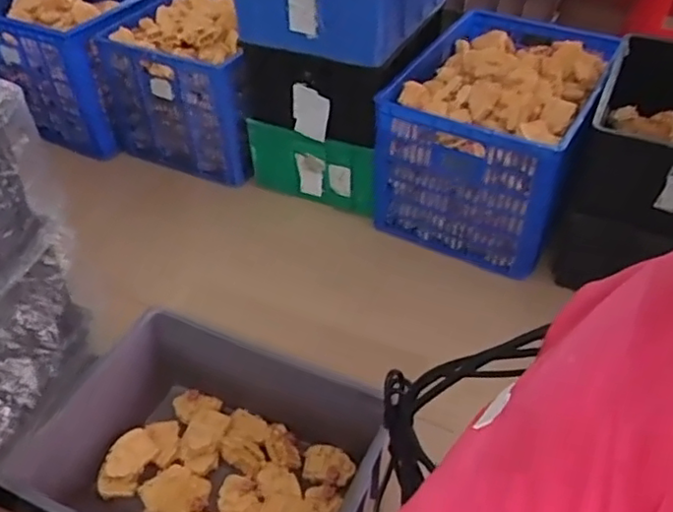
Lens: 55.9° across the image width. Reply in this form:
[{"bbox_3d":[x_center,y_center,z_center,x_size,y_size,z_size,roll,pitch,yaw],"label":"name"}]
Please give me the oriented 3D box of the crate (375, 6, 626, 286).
[{"bbox_3d":[0.453,-0.379,1.786,0.480,0.372,0.749,19,45,20],"label":"crate"}]

